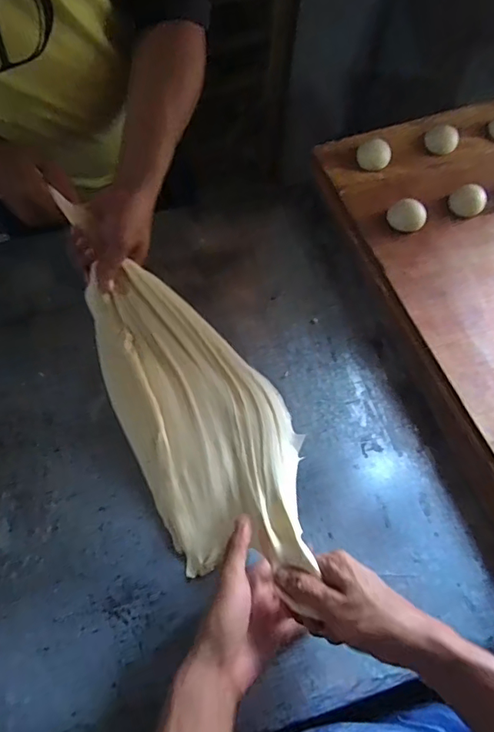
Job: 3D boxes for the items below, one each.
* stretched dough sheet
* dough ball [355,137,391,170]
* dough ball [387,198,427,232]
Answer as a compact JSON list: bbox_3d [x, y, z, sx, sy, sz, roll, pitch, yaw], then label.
[{"bbox_3d":[-0.055,0.036,0.535,0.169,0.088,0.372,-28,69,-12],"label":"stretched dough sheet"},{"bbox_3d":[0.171,-0.283,0.673,0.043,0.024,0.042,1,64,-2],"label":"dough ball"},{"bbox_3d":[0.202,-0.188,0.630,0.046,0.028,0.035,24,66,9],"label":"dough ball"}]

